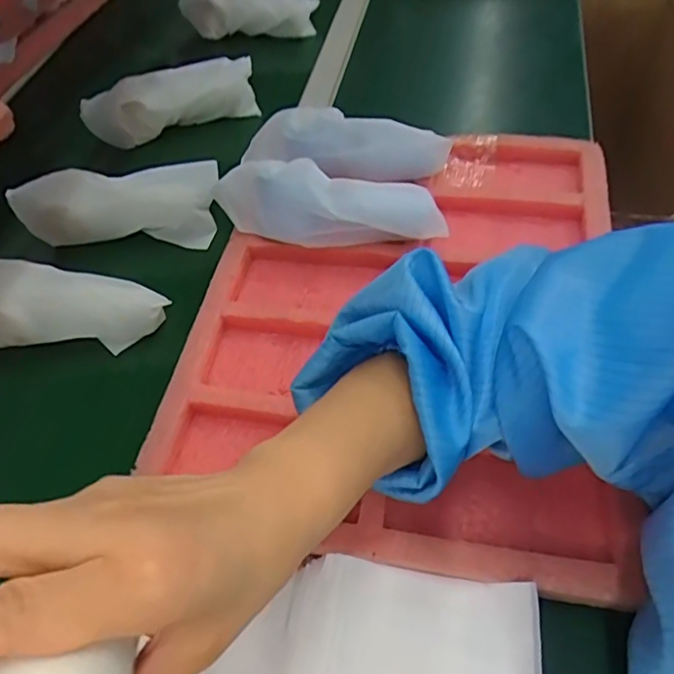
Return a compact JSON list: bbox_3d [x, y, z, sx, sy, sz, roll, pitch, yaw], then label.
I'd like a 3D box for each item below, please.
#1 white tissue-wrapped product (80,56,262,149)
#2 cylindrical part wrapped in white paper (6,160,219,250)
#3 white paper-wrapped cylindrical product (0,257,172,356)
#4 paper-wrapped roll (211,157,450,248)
[{"bbox_3d":[-0.203,-0.288,0.705,0.201,0.058,0.070,-19,54,-9],"label":"white tissue-wrapped product"},{"bbox_3d":[-0.218,-0.142,0.583,0.189,0.072,0.066,1,53,6],"label":"cylindrical part wrapped in white paper"},{"bbox_3d":[-0.255,-0.027,0.502,0.202,0.047,0.073,5,54,9],"label":"white paper-wrapped cylindrical product"},{"bbox_3d":[-0.007,-0.116,0.513,0.196,0.063,0.059,2,54,7],"label":"paper-wrapped roll"}]

